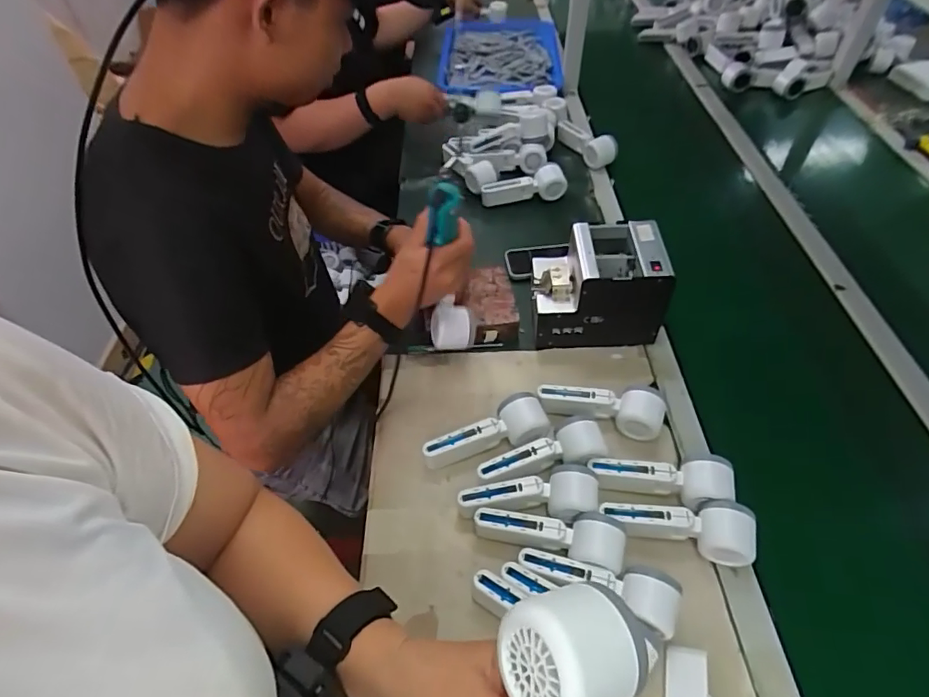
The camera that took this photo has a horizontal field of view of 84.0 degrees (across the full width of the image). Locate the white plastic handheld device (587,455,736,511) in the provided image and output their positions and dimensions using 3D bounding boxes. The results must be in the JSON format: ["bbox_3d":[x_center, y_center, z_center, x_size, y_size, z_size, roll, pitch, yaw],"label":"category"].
[{"bbox_3d":[0.238,0.158,0.628,0.164,0.047,0.058,-1,48,20],"label":"white plastic handheld device"}]

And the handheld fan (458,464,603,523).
[{"bbox_3d":[0.078,0.173,0.625,0.159,0.047,0.060,5,50,5],"label":"handheld fan"}]

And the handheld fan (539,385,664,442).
[{"bbox_3d":[0.184,0.084,0.700,0.167,0.053,0.056,6,50,6],"label":"handheld fan"}]

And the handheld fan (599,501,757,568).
[{"bbox_3d":[0.242,0.198,0.593,0.159,0.056,0.055,13,51,11],"label":"handheld fan"}]

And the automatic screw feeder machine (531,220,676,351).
[{"bbox_3d":[0.197,-0.092,0.782,0.177,0.161,0.122,1,50,1],"label":"automatic screw feeder machine"}]

